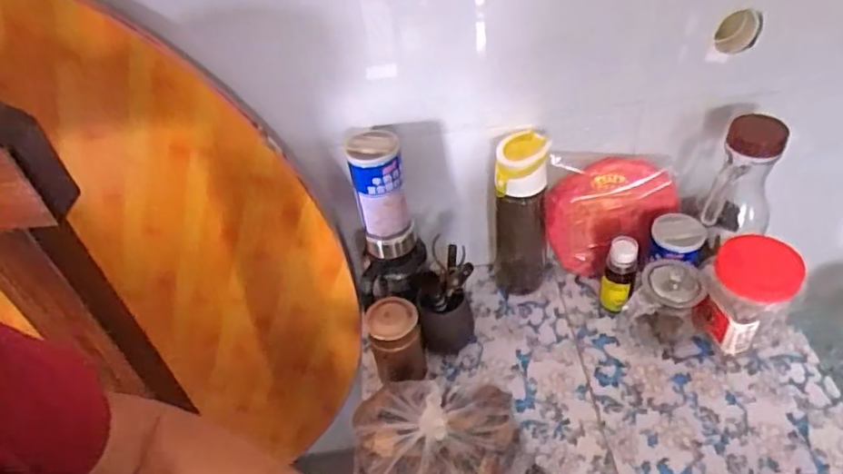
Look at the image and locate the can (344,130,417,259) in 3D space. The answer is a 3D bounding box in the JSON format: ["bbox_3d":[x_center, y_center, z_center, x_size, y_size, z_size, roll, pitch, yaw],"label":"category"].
[{"bbox_3d":[-0.051,-0.056,0.795,0.068,0.151,0.080,-13,44,-6],"label":"can"}]

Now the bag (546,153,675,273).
[{"bbox_3d":[0.272,-0.024,0.886,0.184,0.165,0.063,-6,44,2],"label":"bag"}]

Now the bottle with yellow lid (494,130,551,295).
[{"bbox_3d":[0.141,-0.027,0.863,0.072,0.243,0.074,-1,44,7],"label":"bottle with yellow lid"}]

